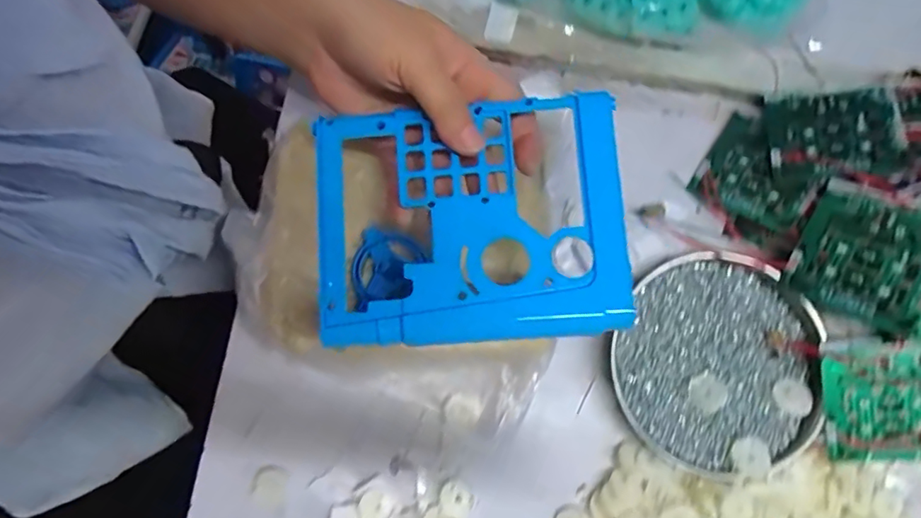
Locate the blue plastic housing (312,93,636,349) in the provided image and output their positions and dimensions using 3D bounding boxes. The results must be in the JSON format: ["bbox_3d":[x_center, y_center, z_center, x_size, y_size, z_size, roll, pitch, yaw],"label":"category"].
[{"bbox_3d":[0.004,-0.020,0.297,0.162,0.021,0.124,-4,75,1],"label":"blue plastic housing"}]

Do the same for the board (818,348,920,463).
[{"bbox_3d":[0.258,0.088,0.338,0.071,0.004,0.069,-4,95,7],"label":"board"}]

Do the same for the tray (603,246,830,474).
[{"bbox_3d":[0.163,0.067,0.361,0.127,0.020,0.132,0,80,-1],"label":"tray"}]

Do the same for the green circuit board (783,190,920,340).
[{"bbox_3d":[0.244,0.001,0.337,0.071,0.012,0.069,31,102,38],"label":"green circuit board"}]

